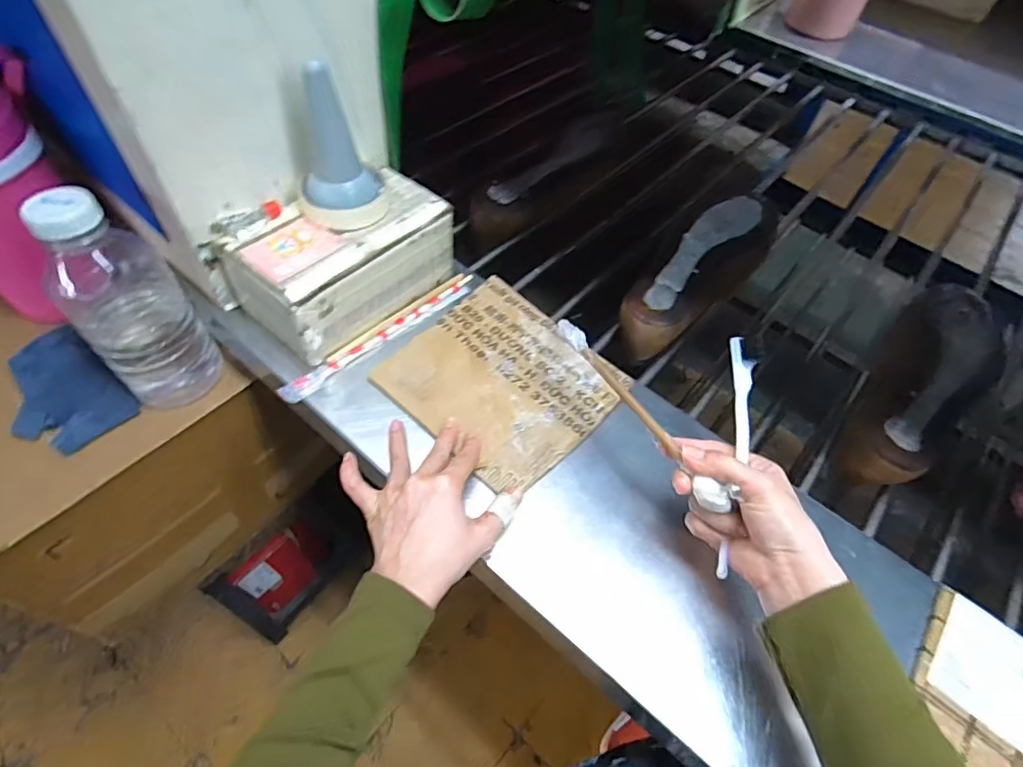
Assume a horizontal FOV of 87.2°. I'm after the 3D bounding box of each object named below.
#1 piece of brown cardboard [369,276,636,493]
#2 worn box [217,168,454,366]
[{"bbox_3d":[-0.008,-0.006,0.516,0.190,0.010,0.176,38,60,20],"label":"piece of brown cardboard"},{"bbox_3d":[-0.166,-0.126,0.538,0.123,0.086,0.197,37,60,20],"label":"worn box"}]

